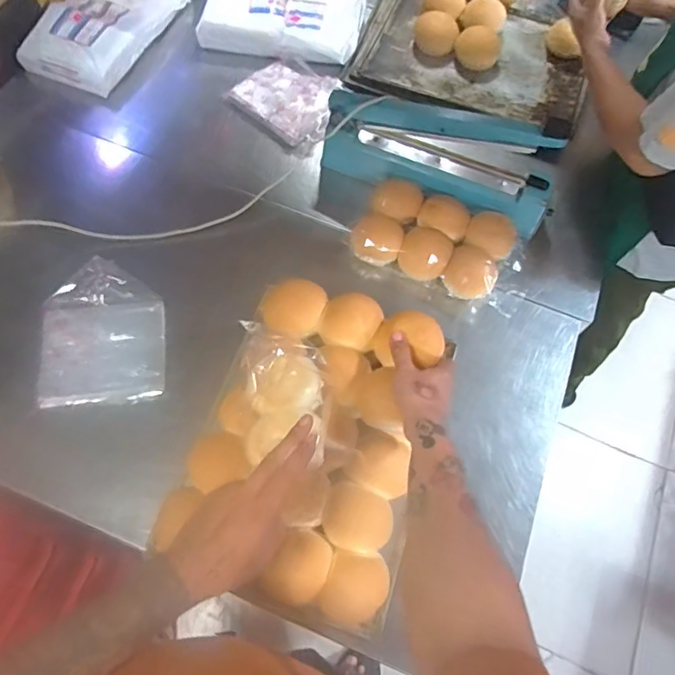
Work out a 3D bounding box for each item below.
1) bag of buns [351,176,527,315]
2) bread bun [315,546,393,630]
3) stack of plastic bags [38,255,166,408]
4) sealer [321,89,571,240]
[{"bbox_3d":[0.185,-0.170,0.926,0.303,0.058,0.182,21,66,6],"label":"bag of buns"},{"bbox_3d":[0.022,0.310,0.652,0.075,0.041,0.086,21,66,6],"label":"bread bun"},{"bbox_3d":[-0.366,-0.015,0.833,0.181,0.045,0.242,-4,69,-7],"label":"stack of plastic bags"},{"bbox_3d":[0.181,-0.329,0.926,0.416,0.142,0.102,20,66,5],"label":"sealer"}]

